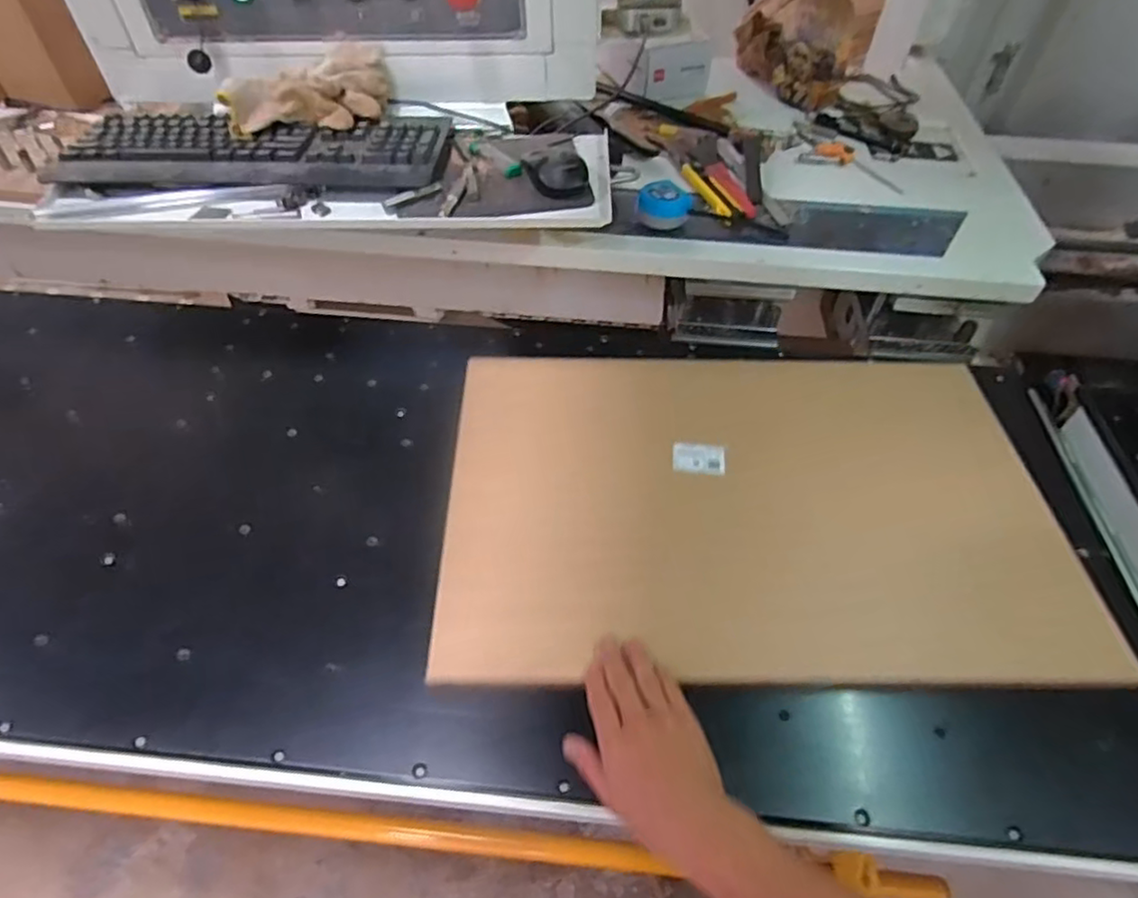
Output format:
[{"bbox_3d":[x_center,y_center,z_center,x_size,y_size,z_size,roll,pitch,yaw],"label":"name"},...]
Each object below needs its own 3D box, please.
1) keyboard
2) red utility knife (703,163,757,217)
[{"bbox_3d":[-0.359,-0.356,0.764,0.427,0.035,0.147,1,50,-3],"label":"keyboard"},{"bbox_3d":[0.227,-0.364,0.907,0.037,0.010,0.140,-12,52,-13],"label":"red utility knife"}]

